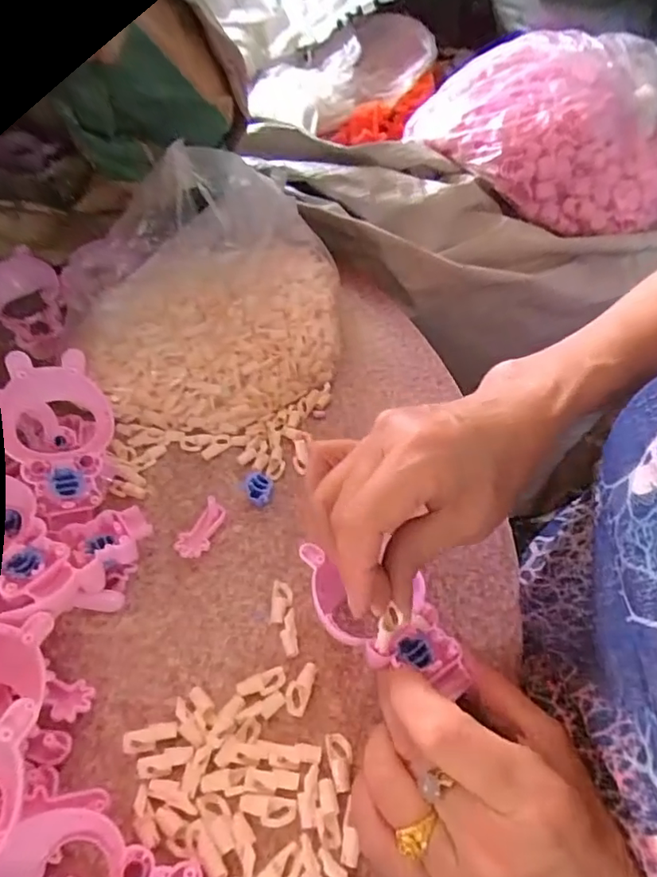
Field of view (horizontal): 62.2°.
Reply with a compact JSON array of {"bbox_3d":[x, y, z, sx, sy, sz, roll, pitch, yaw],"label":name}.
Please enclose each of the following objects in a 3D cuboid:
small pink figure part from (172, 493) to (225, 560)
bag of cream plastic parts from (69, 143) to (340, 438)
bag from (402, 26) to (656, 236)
[{"bbox_3d":[-0.078,0.055,0.334,0.020,0.010,0.043,10,51,7],"label":"small pink figure part"},{"bbox_3d":[-0.088,-0.111,0.405,0.193,0.121,0.182,-1,49,-1],"label":"bag of cream plastic parts"},{"bbox_3d":[0.228,-0.317,0.556,0.226,0.106,0.276,-35,59,-26],"label":"bag"}]

